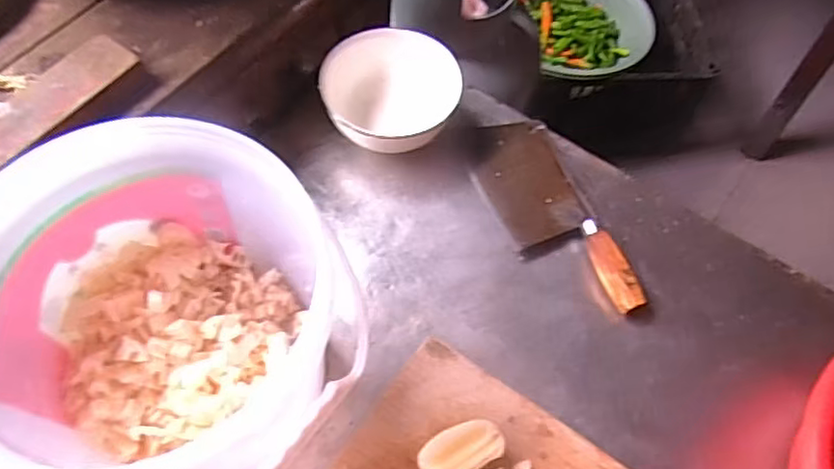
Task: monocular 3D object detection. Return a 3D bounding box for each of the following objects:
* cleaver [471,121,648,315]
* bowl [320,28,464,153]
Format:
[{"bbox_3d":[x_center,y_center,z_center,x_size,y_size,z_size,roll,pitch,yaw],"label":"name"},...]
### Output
[{"bbox_3d":[0.134,-0.026,0.669,0.102,0.030,0.252,-14,63,-11],"label":"cleaver"},{"bbox_3d":[-0.029,-0.150,0.703,0.145,0.084,0.126,11,61,3],"label":"bowl"}]

